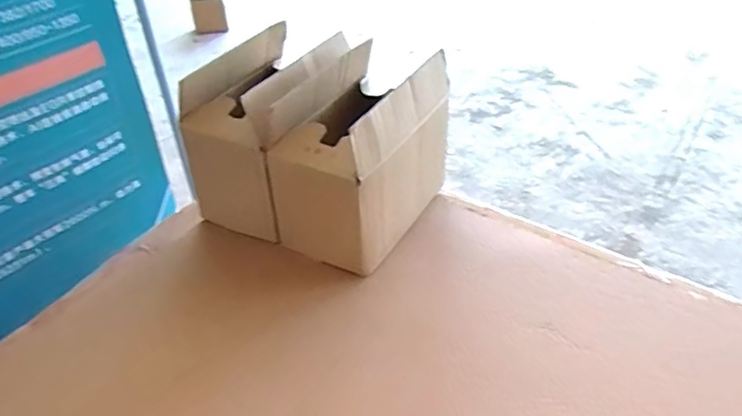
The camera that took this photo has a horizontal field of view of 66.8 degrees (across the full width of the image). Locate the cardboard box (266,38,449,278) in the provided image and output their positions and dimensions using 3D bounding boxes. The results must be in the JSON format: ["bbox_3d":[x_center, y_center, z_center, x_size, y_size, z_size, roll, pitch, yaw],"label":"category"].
[{"bbox_3d":[-0.008,-0.070,0.743,0.143,0.208,0.220,23,46,27],"label":"cardboard box"}]

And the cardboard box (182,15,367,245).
[{"bbox_3d":[-0.126,-0.107,0.786,0.151,0.210,0.223,22,45,26],"label":"cardboard box"}]

